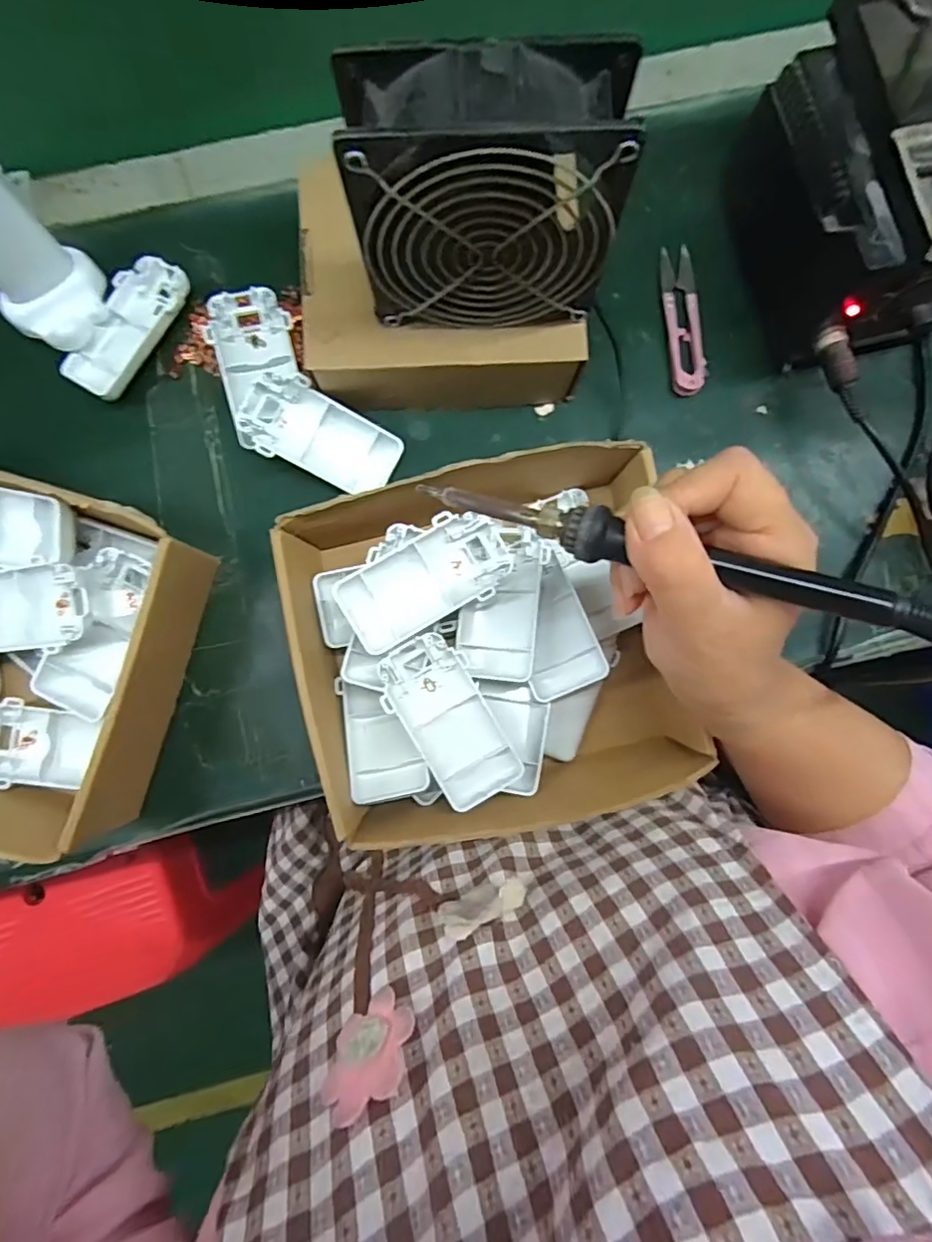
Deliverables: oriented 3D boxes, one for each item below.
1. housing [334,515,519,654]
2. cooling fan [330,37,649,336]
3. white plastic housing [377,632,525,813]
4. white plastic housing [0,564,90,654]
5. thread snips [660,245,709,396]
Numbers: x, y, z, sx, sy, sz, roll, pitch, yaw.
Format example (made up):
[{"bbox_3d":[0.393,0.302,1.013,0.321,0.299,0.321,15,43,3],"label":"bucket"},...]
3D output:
[{"bbox_3d":[-0.022,-0.023,0.319,0.094,0.016,0.048,-30,87,-4],"label":"housing"},{"bbox_3d":[0.009,-0.195,0.270,0.116,0.115,0.046,-1,86,-2],"label":"cooling fan"},{"bbox_3d":[-0.010,0.056,0.319,0.047,0.014,0.095,-33,88,-4],"label":"white plastic housing"},{"bbox_3d":[-0.251,-0.006,0.322,0.094,0.016,0.046,-7,86,14],"label":"white plastic housing"},{"bbox_3d":[0.147,-0.203,0.383,0.024,0.010,0.104,-3,86,-2],"label":"thread snips"}]

